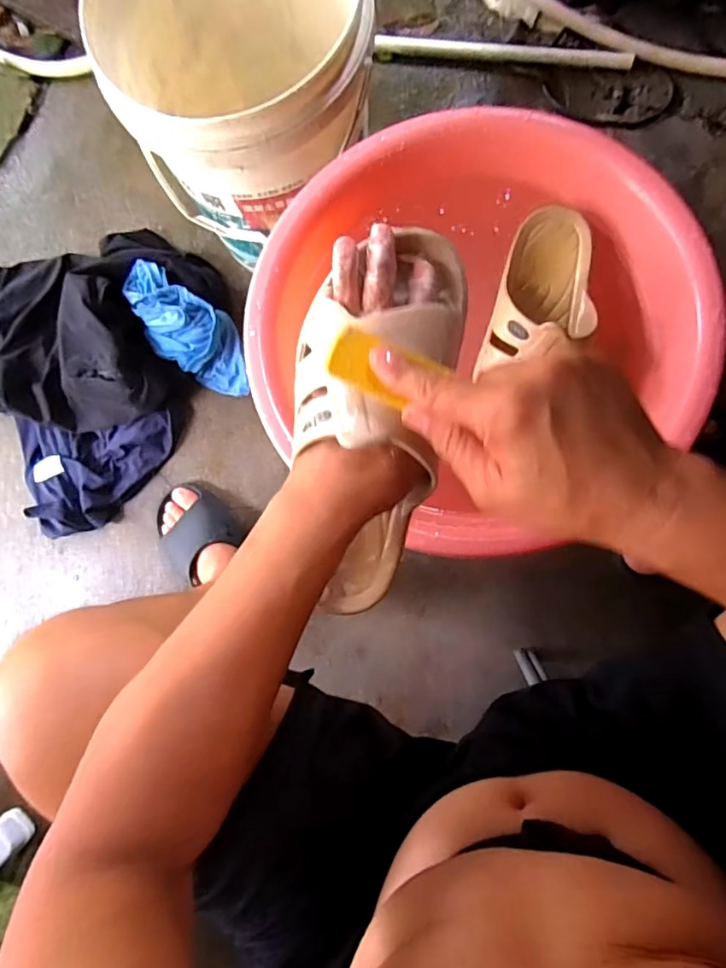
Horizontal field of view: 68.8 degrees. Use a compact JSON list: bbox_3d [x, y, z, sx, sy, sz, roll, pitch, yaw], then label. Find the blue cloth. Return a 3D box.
[{"bbox_3d":[-0.290,-0.255,0.872,0.118,0.048,0.249,-44,104,1],"label":"blue cloth"}]

